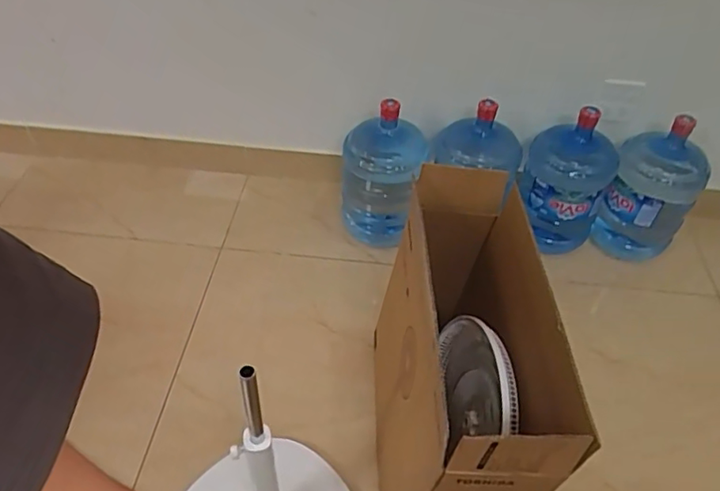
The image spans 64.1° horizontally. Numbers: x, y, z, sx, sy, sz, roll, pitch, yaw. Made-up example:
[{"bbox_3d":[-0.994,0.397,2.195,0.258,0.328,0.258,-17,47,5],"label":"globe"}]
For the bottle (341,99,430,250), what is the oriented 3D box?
[{"bbox_3d":[0.076,-0.248,1.897,0.251,0.448,0.264,9,47,6],"label":"bottle"}]

